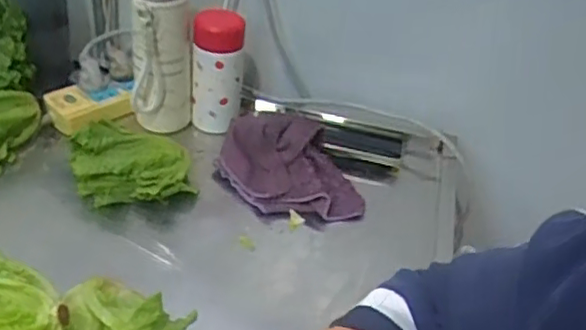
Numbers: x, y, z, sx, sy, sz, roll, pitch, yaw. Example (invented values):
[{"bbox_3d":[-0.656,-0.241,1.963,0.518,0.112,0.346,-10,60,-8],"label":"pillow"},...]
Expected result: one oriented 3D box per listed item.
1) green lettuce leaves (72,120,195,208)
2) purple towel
[{"bbox_3d":[-0.190,-0.001,0.741,0.142,0.056,0.088,-2,39,-12],"label":"green lettuce leaves"},{"bbox_3d":[-0.007,0.002,0.766,0.157,0.065,0.149,-5,39,-16],"label":"purple towel"}]

